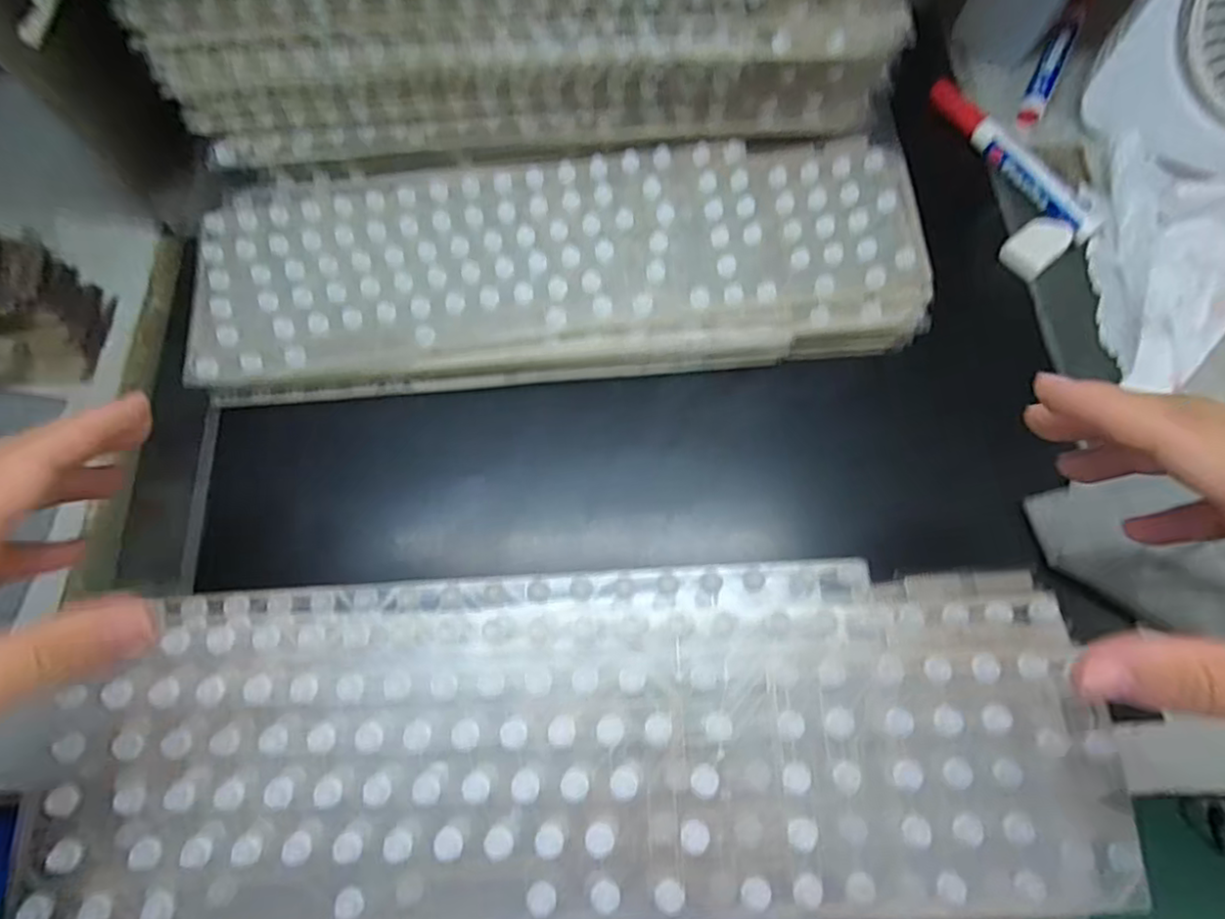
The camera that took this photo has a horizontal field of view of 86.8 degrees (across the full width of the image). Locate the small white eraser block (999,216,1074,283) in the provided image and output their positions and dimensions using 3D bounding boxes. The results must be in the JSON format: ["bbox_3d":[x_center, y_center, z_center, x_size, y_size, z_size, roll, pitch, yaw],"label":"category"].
[{"bbox_3d":[0.255,-0.129,0.388,0.041,0.011,0.028,-39,75,-12],"label":"small white eraser block"}]

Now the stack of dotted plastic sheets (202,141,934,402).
[{"bbox_3d":[-0.032,-0.109,0.377,0.398,0.049,0.124,-4,65,0],"label":"stack of dotted plastic sheets"}]

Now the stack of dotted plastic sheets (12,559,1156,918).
[{"bbox_3d":[-0.015,0.112,0.259,0.407,0.019,0.132,-3,65,1],"label":"stack of dotted plastic sheets"}]

